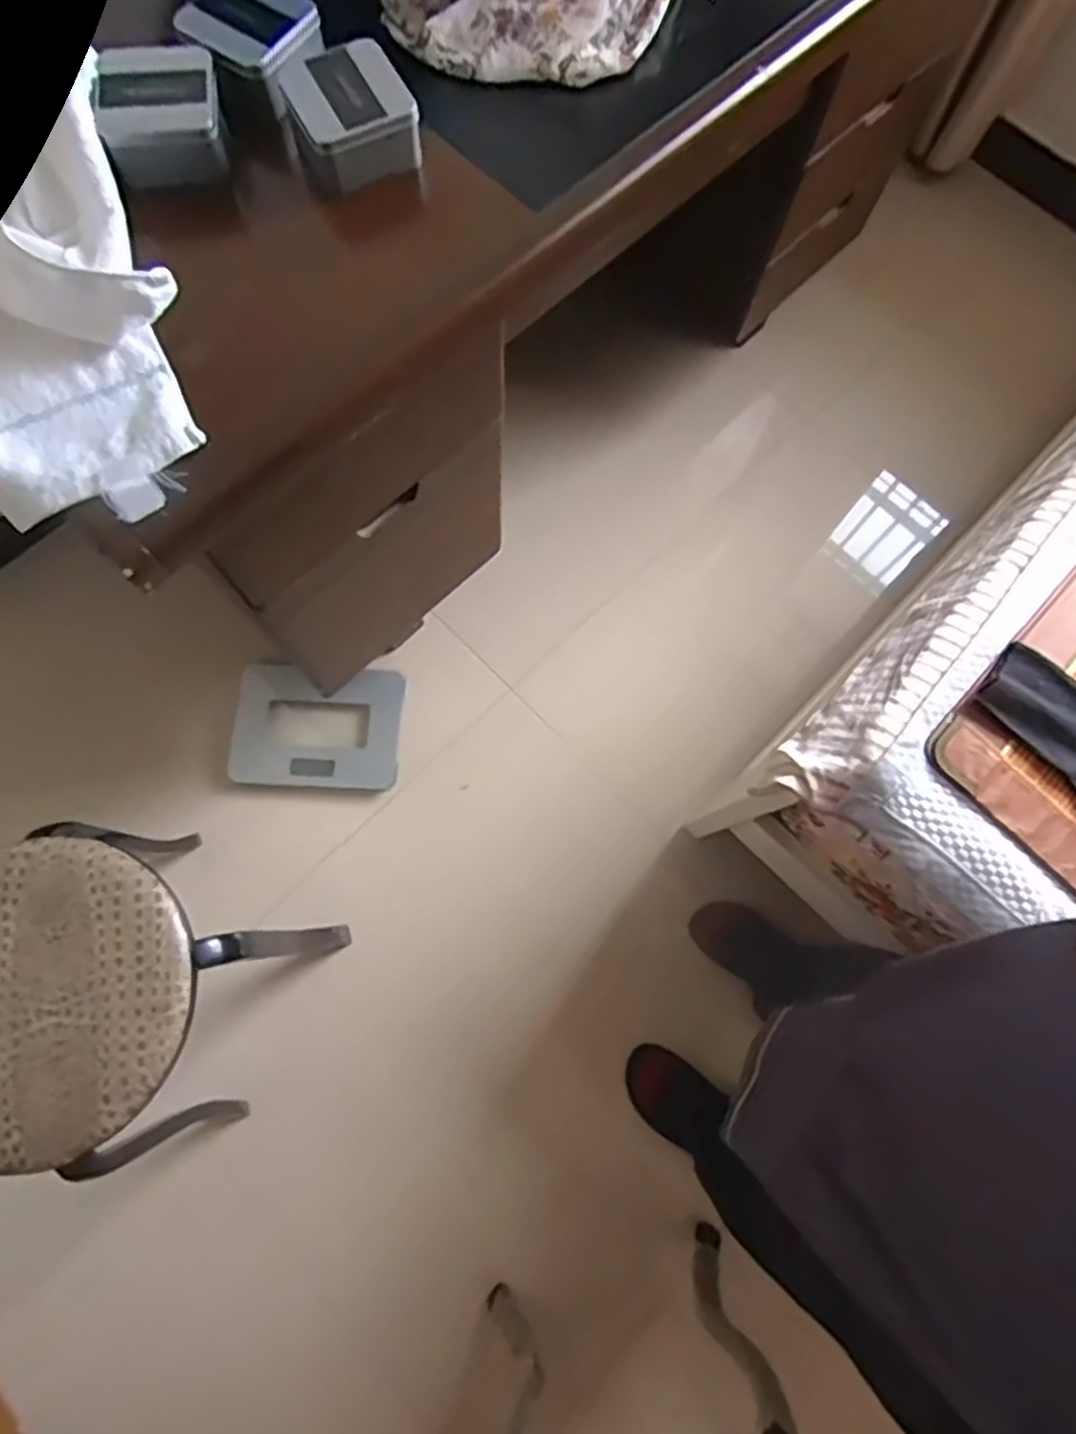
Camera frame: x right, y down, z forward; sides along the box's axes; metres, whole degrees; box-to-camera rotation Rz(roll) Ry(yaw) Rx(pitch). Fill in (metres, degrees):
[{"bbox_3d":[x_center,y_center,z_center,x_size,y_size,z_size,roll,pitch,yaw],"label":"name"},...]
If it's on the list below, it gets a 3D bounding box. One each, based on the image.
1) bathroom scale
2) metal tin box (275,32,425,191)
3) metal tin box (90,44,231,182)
[{"bbox_3d":[-0.366,0.018,1.244,0.265,0.033,0.202,4,86,-14],"label":"bathroom scale"},{"bbox_3d":[-0.148,-0.474,0.589,0.095,0.050,0.091,-22,76,-8],"label":"metal tin box"},{"bbox_3d":[-0.290,-0.471,0.579,0.085,0.043,0.093,-10,75,-5],"label":"metal tin box"}]

